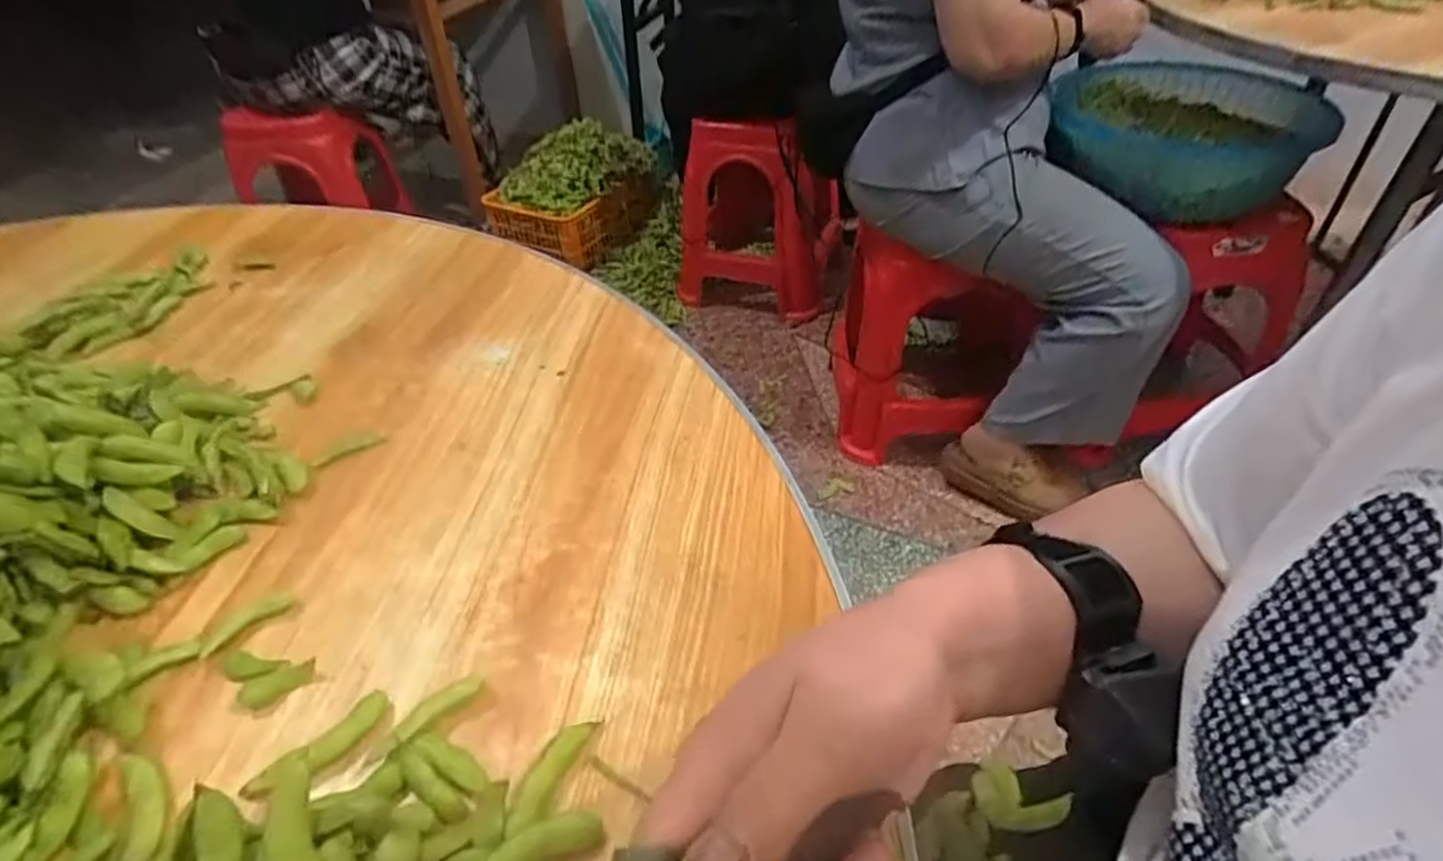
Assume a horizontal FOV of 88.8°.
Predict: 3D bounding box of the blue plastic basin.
[{"bbox_3d":[0.774,-0.485,1.249,0.379,0.164,0.413,-1,42,1],"label":"blue plastic basin"}]

